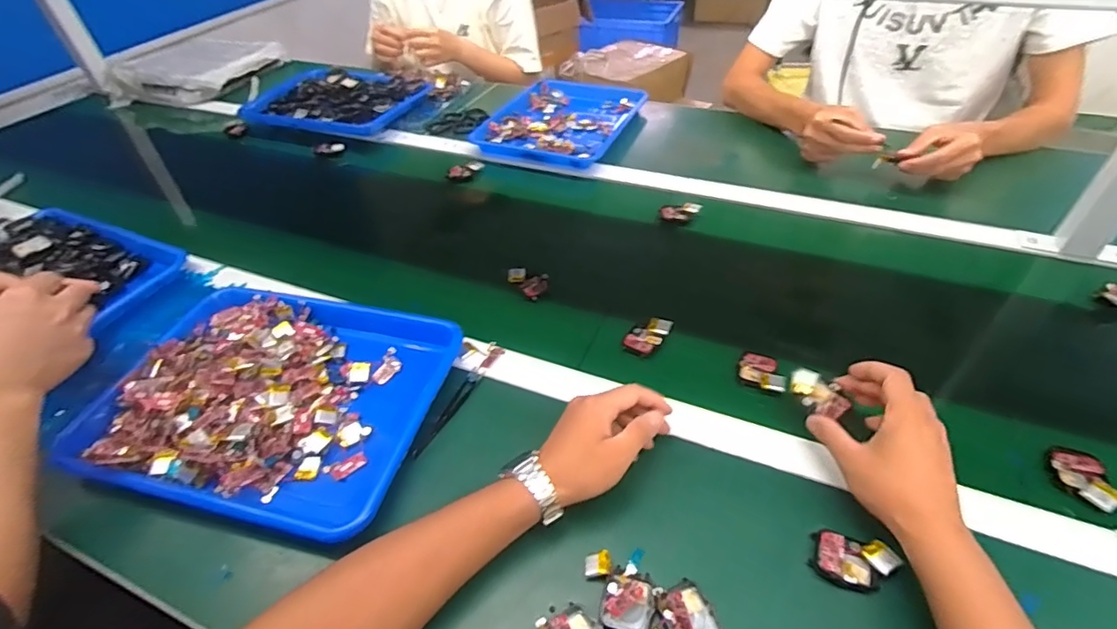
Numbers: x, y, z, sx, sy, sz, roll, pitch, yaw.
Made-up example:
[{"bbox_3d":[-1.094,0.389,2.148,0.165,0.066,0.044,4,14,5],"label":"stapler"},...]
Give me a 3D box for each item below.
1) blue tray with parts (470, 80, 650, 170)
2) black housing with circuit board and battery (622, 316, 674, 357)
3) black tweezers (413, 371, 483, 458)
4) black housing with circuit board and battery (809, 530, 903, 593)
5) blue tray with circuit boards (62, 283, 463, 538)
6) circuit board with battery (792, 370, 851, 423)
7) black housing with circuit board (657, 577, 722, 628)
[{"bbox_3d":[0.017,-0.381,1.011,0.247,0.035,0.345,15,47,19],"label":"blue tray with parts"},{"bbox_3d":[0.101,0.023,0.596,0.043,0.013,0.056,21,49,23],"label":"black housing with circuit board and battery"},{"bbox_3d":[-0.110,0.099,0.533,0.012,0.012,0.114,15,47,18],"label":"black tweezers"},{"bbox_3d":[0.230,0.193,0.409,0.057,0.015,0.040,12,46,15],"label":"black housing with circuit board and battery"},{"bbox_3d":[-0.291,0.081,0.549,0.335,0.056,0.263,8,45,12],"label":"blue tray with circuit boards"},{"bbox_3d":[0.237,0.072,0.477,0.052,0.015,0.032,27,52,28],"label":"circuit board with battery"},{"bbox_3d":[0.097,0.222,0.385,0.039,0.016,0.046,-26,49,-22],"label":"black housing with circuit board"}]

